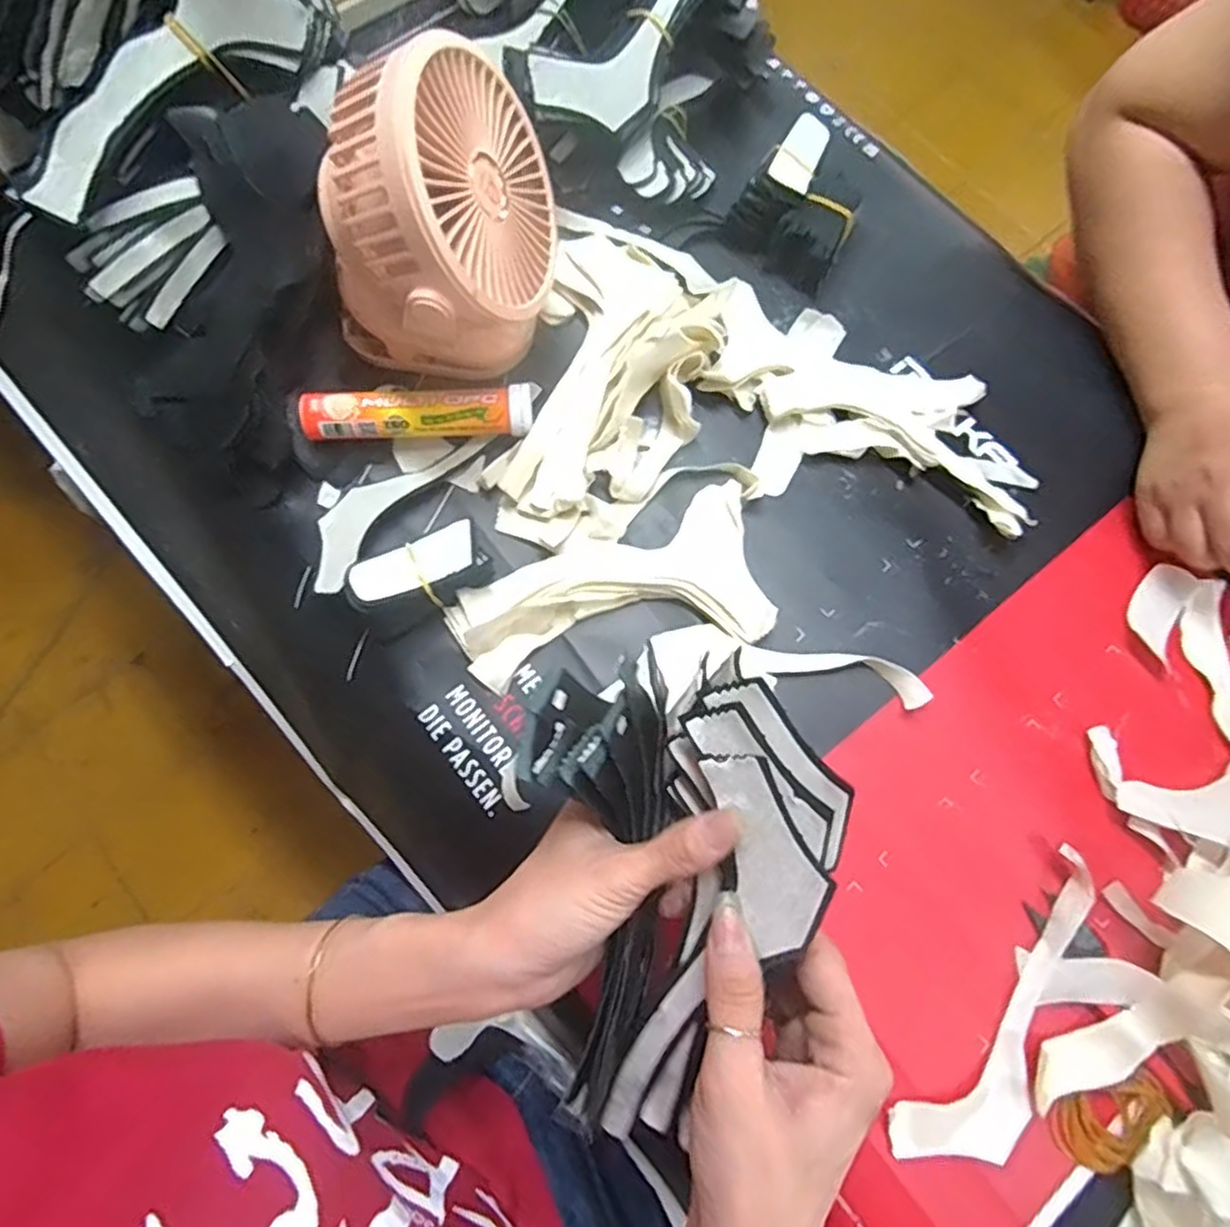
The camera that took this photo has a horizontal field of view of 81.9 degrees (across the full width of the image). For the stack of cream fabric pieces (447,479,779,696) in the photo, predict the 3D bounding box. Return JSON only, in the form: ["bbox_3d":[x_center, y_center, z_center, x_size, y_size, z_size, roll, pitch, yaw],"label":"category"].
[{"bbox_3d":[0.000,-0.006,0.417,0.179,0.017,0.091,-20,76,-6],"label":"stack of cream fabric pieces"}]

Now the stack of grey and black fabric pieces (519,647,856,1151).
[{"bbox_3d":[0.030,0.117,0.296,0.113,0.089,0.190,-7,75,-3],"label":"stack of grey and black fabric pieces"}]

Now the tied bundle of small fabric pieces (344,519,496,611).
[{"bbox_3d":[-0.111,-0.022,0.408,0.077,0.037,0.034,-21,76,-7],"label":"tied bundle of small fabric pieces"}]

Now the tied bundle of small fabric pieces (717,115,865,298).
[{"bbox_3d":[0.130,-0.276,0.477,0.082,0.043,0.083,40,78,9],"label":"tied bundle of small fabric pieces"}]

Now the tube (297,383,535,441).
[{"bbox_3d":[-0.119,-0.123,0.437,0.135,0.032,0.028,-3,75,-2],"label":"tube"}]

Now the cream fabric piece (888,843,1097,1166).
[{"bbox_3d":[0.208,0.210,0.364,0.053,0.017,0.172,39,77,9],"label":"cream fabric piece"}]

